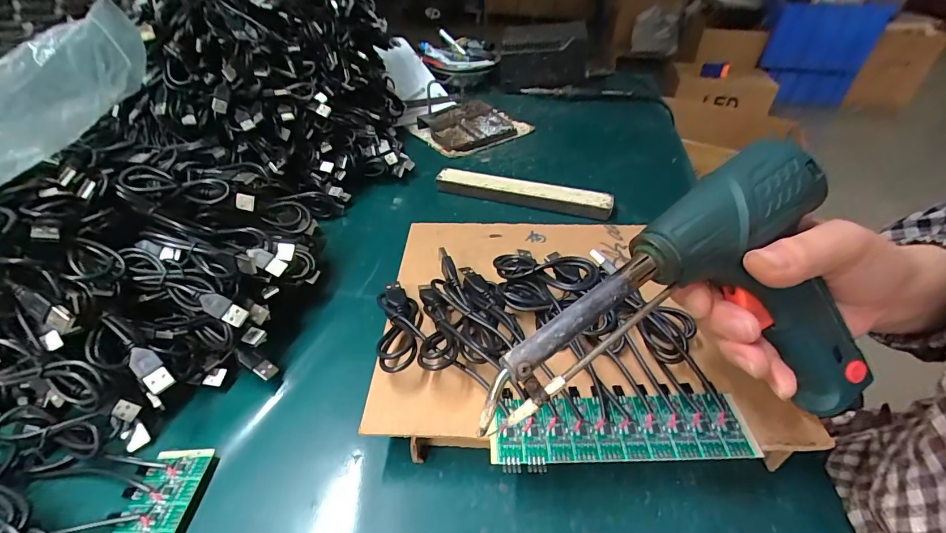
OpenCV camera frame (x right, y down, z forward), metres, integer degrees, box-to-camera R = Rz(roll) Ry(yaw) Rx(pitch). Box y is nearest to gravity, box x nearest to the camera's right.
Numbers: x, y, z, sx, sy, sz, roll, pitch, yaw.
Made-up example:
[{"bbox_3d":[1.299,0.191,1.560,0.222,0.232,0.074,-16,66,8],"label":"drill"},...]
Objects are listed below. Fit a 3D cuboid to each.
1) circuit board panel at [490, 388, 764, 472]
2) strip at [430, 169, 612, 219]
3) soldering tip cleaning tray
[{"bbox_3d":[0.081,0.090,0.233,0.139,0.005,0.038,-1,41,-3],"label":"circuit board panel"},{"bbox_3d":[0.055,-0.085,0.479,0.197,0.022,0.029,12,42,14],"label":"strip"},{"bbox_3d":[-0.004,-0.209,0.618,0.140,0.027,0.121,-26,48,-28],"label":"soldering tip cleaning tray"}]

